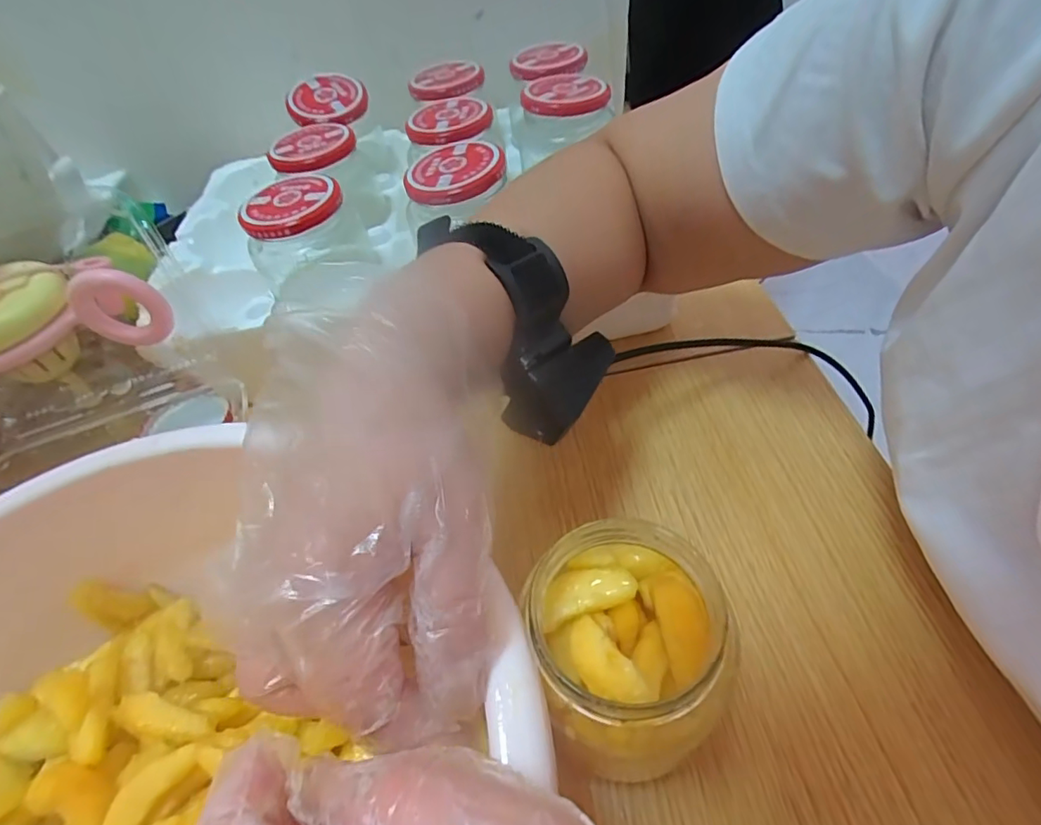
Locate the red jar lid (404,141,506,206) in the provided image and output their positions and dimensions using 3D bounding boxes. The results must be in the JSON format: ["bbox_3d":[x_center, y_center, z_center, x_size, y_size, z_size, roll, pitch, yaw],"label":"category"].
[{"bbox_3d":[-0.046,-0.165,0.361,0.064,0.013,0.062,-5,49,5],"label":"red jar lid"}]

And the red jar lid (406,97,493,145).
[{"bbox_3d":[-0.057,-0.236,0.426,0.067,0.012,0.066,-5,49,5],"label":"red jar lid"}]

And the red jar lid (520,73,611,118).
[{"bbox_3d":[0.035,-0.251,0.418,0.065,0.010,0.061,-5,49,5],"label":"red jar lid"}]

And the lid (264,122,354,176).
[{"bbox_3d":[-0.169,-0.217,0.430,0.063,0.011,0.065,-5,49,5],"label":"lid"}]

